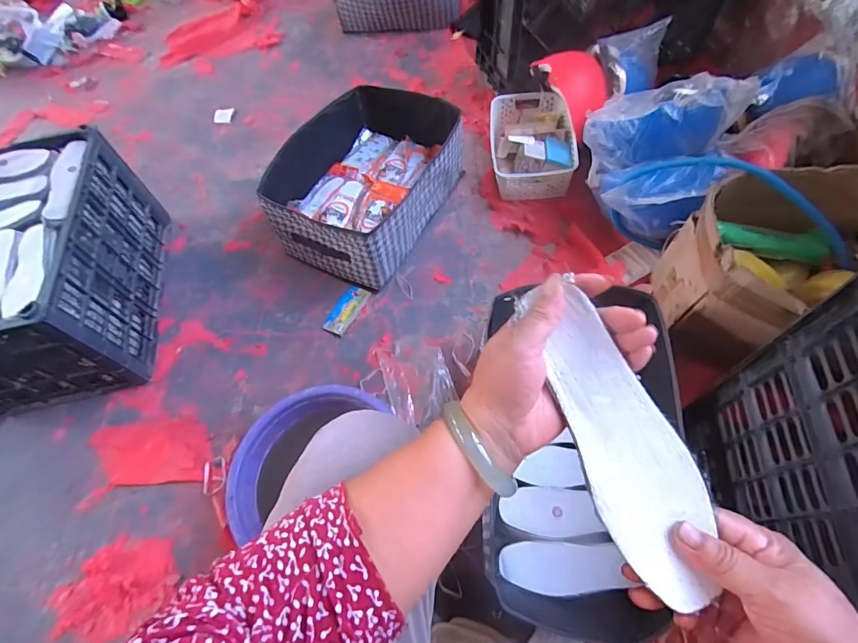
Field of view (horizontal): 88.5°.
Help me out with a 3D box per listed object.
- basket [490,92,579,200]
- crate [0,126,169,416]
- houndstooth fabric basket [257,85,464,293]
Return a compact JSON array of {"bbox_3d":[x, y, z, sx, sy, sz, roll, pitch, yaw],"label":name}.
[{"bbox_3d":[0.254,-0.445,1.107,0.199,0.101,0.308,1,61,7],"label":"basket"},{"bbox_3d":[-0.816,-0.108,0.924,0.359,0.277,0.489,-12,60,-1],"label":"crate"},{"bbox_3d":[-0.139,-0.333,1.023,0.325,0.161,0.448,23,66,17],"label":"houndstooth fabric basket"}]

